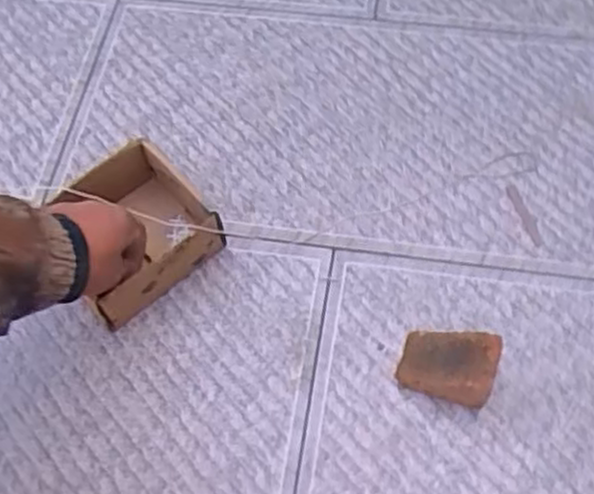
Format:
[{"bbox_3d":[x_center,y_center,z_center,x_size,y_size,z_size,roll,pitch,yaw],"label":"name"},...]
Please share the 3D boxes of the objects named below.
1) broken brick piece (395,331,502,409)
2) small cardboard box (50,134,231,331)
[{"bbox_3d":[0.129,0.098,0.664,0.077,0.057,0.053,20,65,11],"label":"broken brick piece"},{"bbox_3d":[-0.151,-0.013,0.715,0.127,0.077,0.123,-34,67,-15],"label":"small cardboard box"}]

